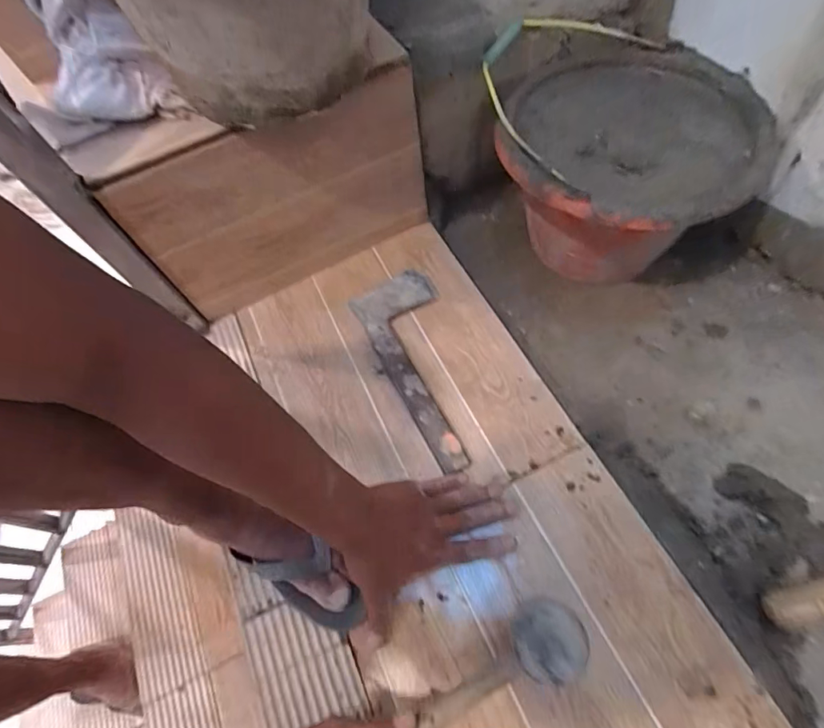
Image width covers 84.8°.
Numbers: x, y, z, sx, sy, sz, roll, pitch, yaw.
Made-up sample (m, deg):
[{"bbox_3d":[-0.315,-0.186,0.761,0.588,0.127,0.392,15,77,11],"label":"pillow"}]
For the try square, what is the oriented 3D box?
[{"bbox_3d":[0.024,-0.006,0.570,0.110,0.016,0.271,-26,64,-10],"label":"try square"}]

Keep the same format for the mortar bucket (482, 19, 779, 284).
[{"bbox_3d":[0.255,-0.244,0.588,0.282,0.217,0.307,-12,62,2],"label":"mortar bucket"}]

